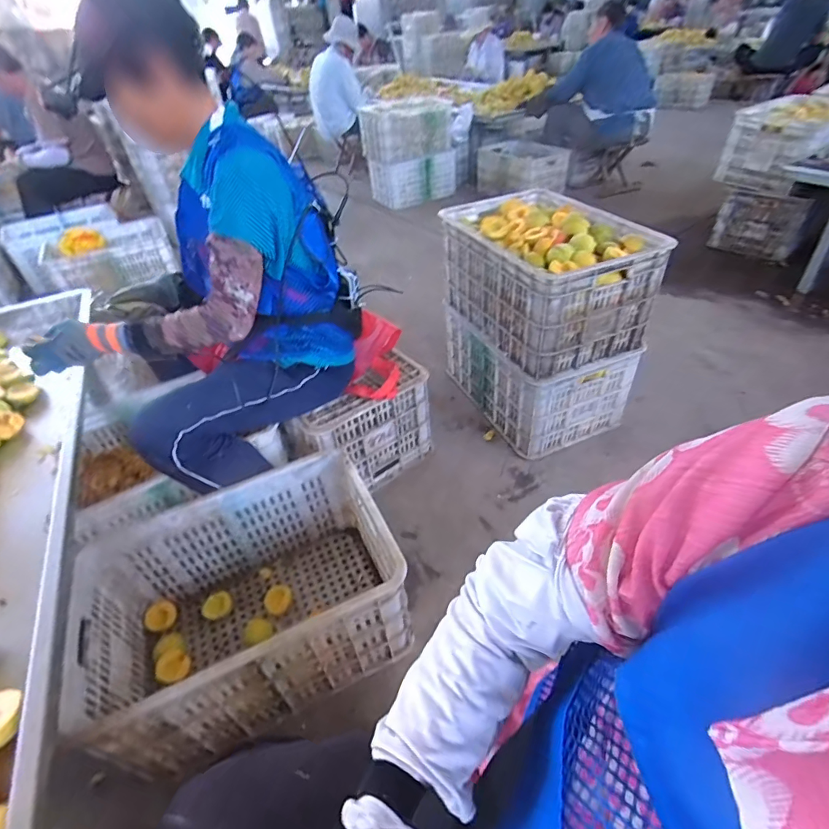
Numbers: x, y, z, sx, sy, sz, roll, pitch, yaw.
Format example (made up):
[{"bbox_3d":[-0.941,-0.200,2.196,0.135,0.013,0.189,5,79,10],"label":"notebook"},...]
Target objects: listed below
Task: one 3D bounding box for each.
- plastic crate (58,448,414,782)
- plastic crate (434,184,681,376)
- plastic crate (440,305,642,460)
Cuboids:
[{"bbox_3d":[-0.301,0.347,0.865,0.506,0.267,0.371,-23,45,-20],"label":"plastic crate"},{"bbox_3d":[0.309,-0.343,1.151,0.301,0.283,0.478,-20,44,-17],"label":"plastic crate"},{"bbox_3d":[0.341,-0.138,1.343,0.316,0.286,0.469,-18,43,-15],"label":"plastic crate"}]

